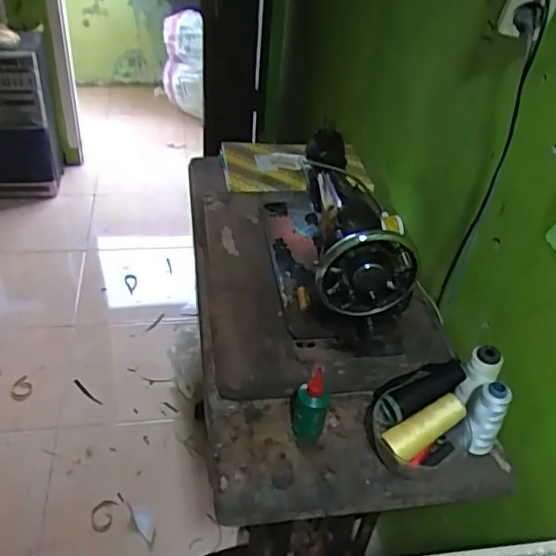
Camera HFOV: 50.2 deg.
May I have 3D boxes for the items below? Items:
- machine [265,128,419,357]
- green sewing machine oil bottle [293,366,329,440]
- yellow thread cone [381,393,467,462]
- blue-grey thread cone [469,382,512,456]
[{"bbox_3d":[0.088,-0.086,0.975,0.174,0.214,0.395,-2,40,-9],"label":"machine"},{"bbox_3d":[0.042,0.168,0.775,0.044,0.104,0.034,6,38,4],"label":"green sewing machine oil bottle"},{"bbox_3d":[0.187,0.190,0.755,0.115,0.035,0.036,-27,46,-15],"label":"yellow thread cone"},{"bbox_3d":[0.269,0.180,0.768,0.044,0.110,0.043,20,41,20],"label":"blue-grey thread cone"}]

